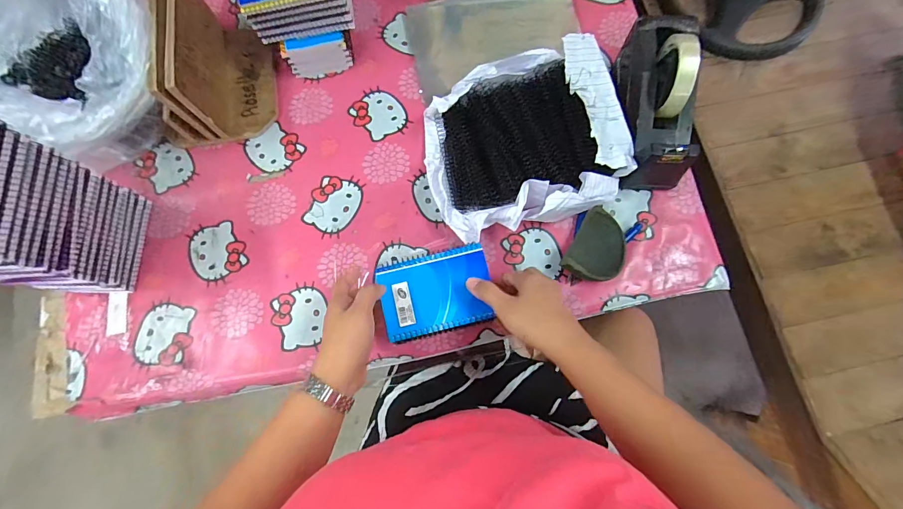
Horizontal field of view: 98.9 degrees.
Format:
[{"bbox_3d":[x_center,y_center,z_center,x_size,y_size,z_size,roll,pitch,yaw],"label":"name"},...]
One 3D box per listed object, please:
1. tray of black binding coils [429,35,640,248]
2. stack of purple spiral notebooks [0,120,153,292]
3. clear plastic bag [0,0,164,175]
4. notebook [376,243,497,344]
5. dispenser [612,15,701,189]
[{"bbox_3d":[0.089,-0.156,0.504,0.251,0.084,0.231,-18,77,-3],"label":"tray of black binding coils"},{"bbox_3d":[-0.470,-0.038,0.426,0.123,0.227,0.140,-6,77,0],"label":"stack of purple spiral notebooks"},{"bbox_3d":[-0.490,-0.251,0.487,0.264,0.192,0.224,-30,78,-6],"label":"clear plastic bag"},{"bbox_3d":[-0.018,0.044,0.457,0.127,0.010,0.092,-14,77,-2],"label":"notebook"},{"bbox_3d":[0.268,-0.199,0.495,0.080,0.113,0.216,-2,89,0],"label":"dispenser"}]

